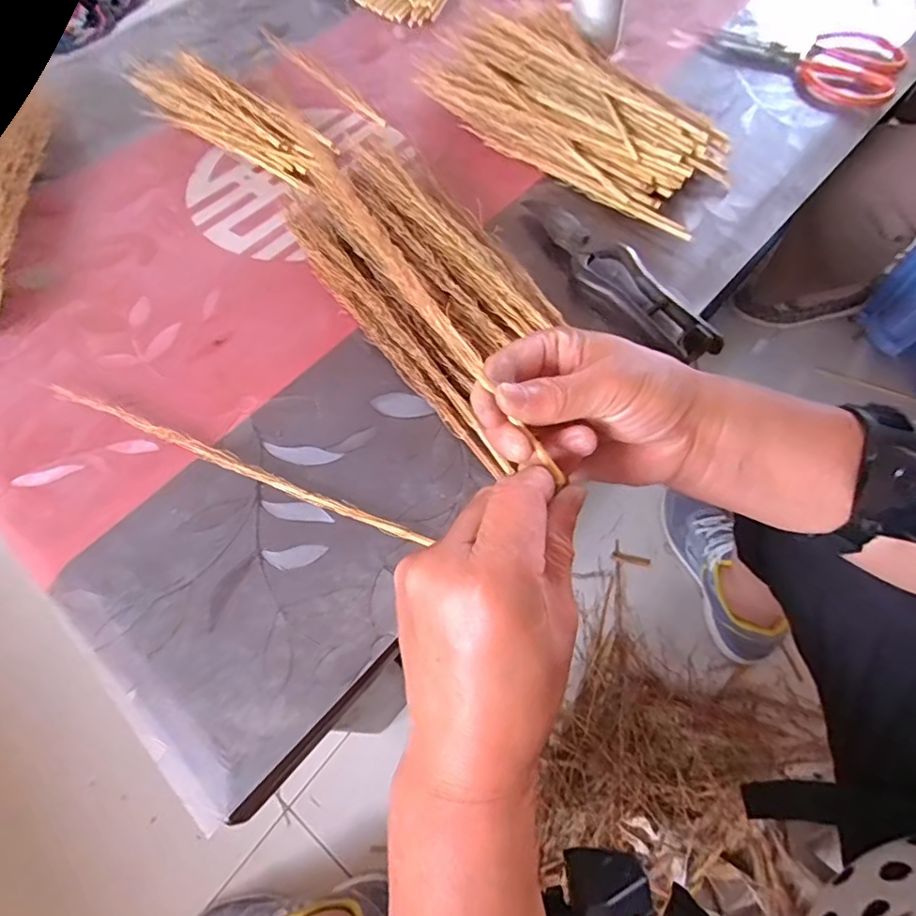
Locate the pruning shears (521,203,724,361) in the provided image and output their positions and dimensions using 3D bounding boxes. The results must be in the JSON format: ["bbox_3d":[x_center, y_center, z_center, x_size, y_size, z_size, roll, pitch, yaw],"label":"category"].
[{"bbox_3d":[0.114,-0.137,0.409,0.044,0.019,0.188,-39,68,-17],"label":"pruning shears"}]

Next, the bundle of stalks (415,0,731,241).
[{"bbox_3d":[0.103,-0.303,0.471,0.279,0.059,0.120,39,70,19],"label":"bundle of stalks"}]

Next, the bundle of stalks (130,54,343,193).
[{"bbox_3d":[-0.202,-0.309,0.499,0.229,0.032,0.064,34,68,17],"label":"bundle of stalks"}]

